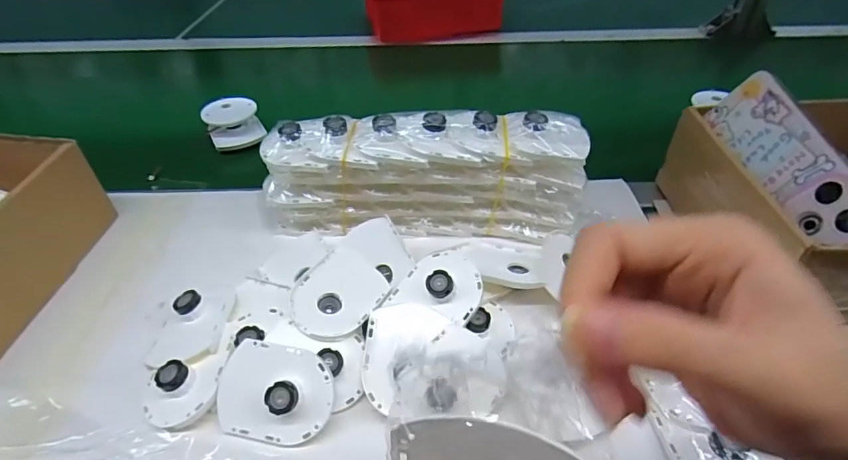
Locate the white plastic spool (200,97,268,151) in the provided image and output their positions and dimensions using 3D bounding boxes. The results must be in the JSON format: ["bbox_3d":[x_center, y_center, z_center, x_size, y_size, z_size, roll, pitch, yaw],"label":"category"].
[{"bbox_3d":[-0.232,-0.131,0.560,0.064,0.034,0.052,-25,47,-23],"label":"white plastic spool"}]

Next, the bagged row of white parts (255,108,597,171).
[{"bbox_3d":[-0.001,-0.077,0.378,0.262,0.029,0.051,-1,42,1],"label":"bagged row of white parts"}]

